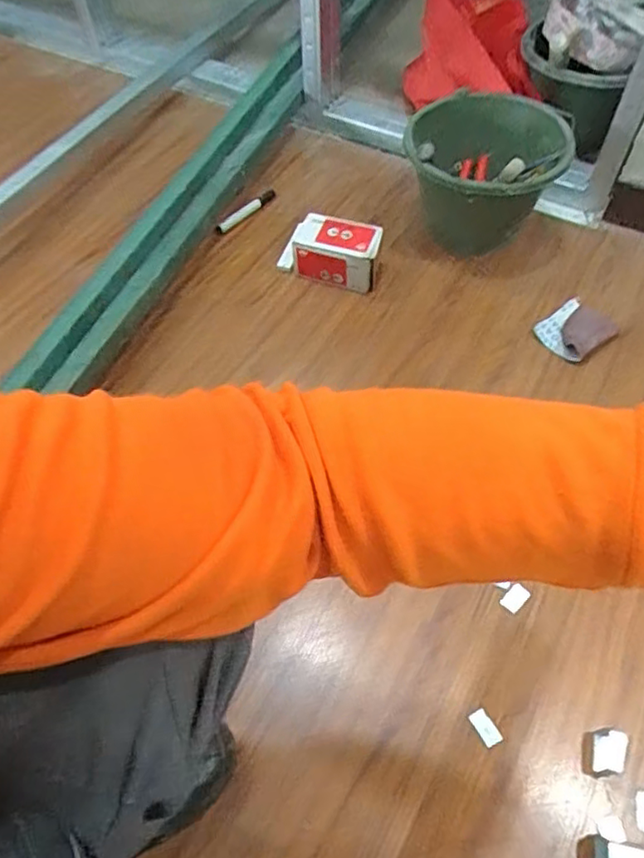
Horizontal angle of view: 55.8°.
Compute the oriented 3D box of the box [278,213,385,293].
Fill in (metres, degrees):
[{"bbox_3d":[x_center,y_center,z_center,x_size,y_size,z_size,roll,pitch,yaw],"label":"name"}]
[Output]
[{"bbox_3d":[0.014,-0.297,1.008,0.162,0.088,0.084,13,58,12],"label":"box"}]

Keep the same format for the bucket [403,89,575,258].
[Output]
[{"bbox_3d":[0.264,-0.403,1.016,0.251,0.198,0.209,10,57,8],"label":"bucket"}]

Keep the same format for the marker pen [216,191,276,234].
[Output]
[{"bbox_3d":[-0.142,-0.402,1.130,0.018,0.022,0.146,37,65,25],"label":"marker pen"}]

